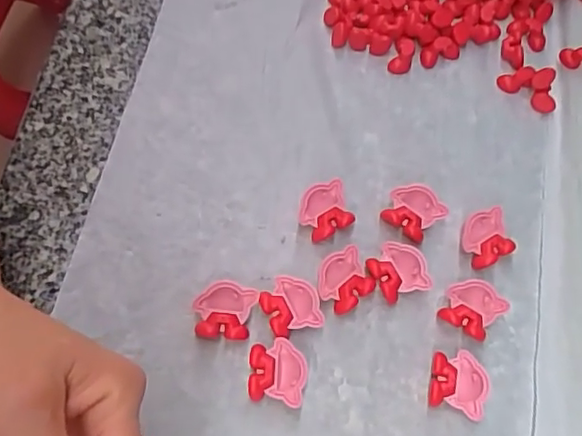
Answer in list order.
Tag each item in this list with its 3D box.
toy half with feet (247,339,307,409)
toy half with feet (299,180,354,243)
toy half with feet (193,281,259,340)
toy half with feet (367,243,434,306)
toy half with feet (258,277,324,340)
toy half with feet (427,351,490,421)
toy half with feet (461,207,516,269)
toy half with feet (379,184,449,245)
[{"bbox_3d":[-0.008,0.090,0.327,0.032,0.014,0.035,5,70,-4],"label":"toy half with feet"},{"bbox_3d":[0.021,-0.004,0.364,0.033,0.013,0.033,-20,73,-12],"label":"toy half with feet"},{"bbox_3d":[-0.039,0.056,0.336,0.035,0.014,0.032,6,70,-3],"label":"toy half with feet"},{"bbox_3d":[0.069,0.035,0.354,0.033,0.015,0.037,-37,78,-16],"label":"toy half with feet"},{"bbox_3d":[0.001,0.054,0.340,0.033,0.013,0.035,-26,75,-14],"label":"toy half with feet"},{"bbox_3d":[0.100,0.098,0.335,0.032,0.018,0.036,19,70,2],"label":"toy half with feet"},{"bbox_3d":[0.128,0.015,0.368,0.033,0.016,0.033,-19,73,-12],"label":"toy half with feet"},{"bbox_3d":[0.081,-0.005,0.370,0.034,0.015,0.033,42,72,10],"label":"toy half with feet"}]

